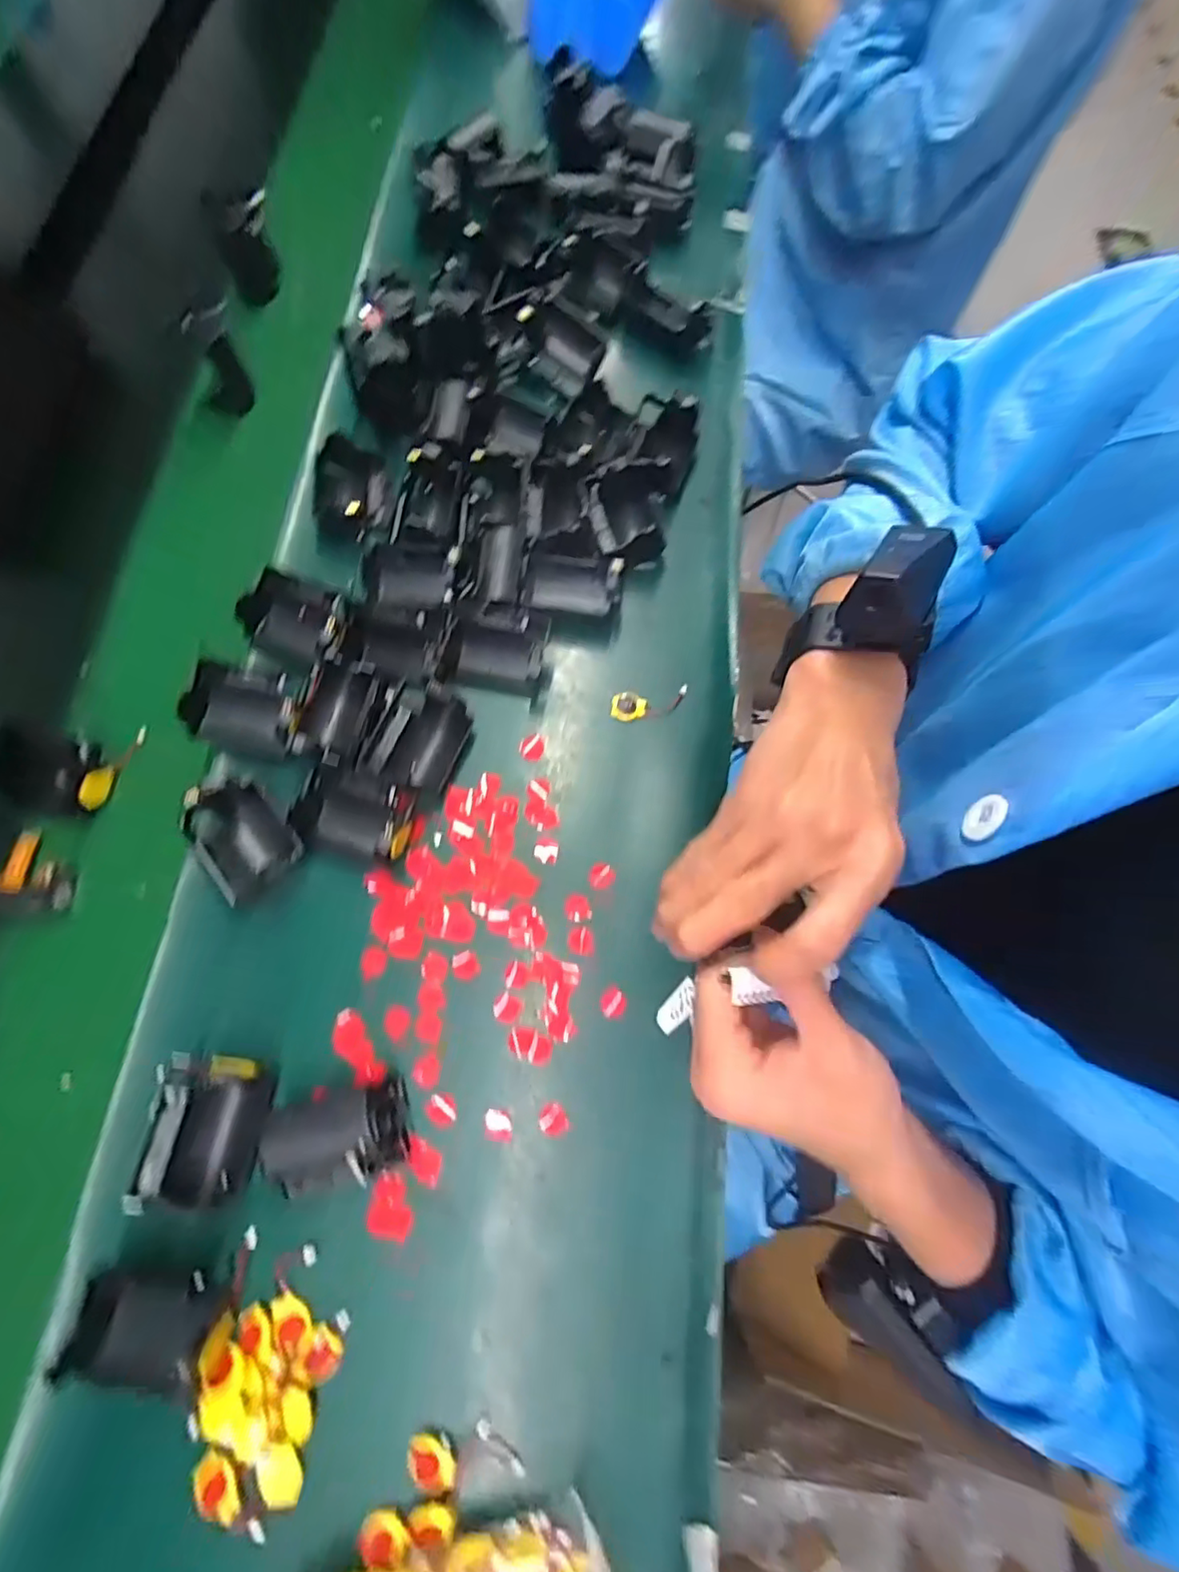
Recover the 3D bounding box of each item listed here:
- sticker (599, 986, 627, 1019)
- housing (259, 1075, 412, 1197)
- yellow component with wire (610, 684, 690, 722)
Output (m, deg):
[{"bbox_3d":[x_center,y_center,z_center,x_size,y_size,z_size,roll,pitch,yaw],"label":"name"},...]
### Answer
[{"bbox_3d":[0.015,0.137,0.383,0.017,0.004,0.018,0,69,0],"label":"sticker"},{"bbox_3d":[-0.140,0.197,0.339,0.068,0.040,0.048,-13,73,-4],"label":"housing"},{"bbox_3d":[0.045,-0.061,0.444,0.056,0.004,0.022,-6,72,-1],"label":"yellow component with wire"}]

